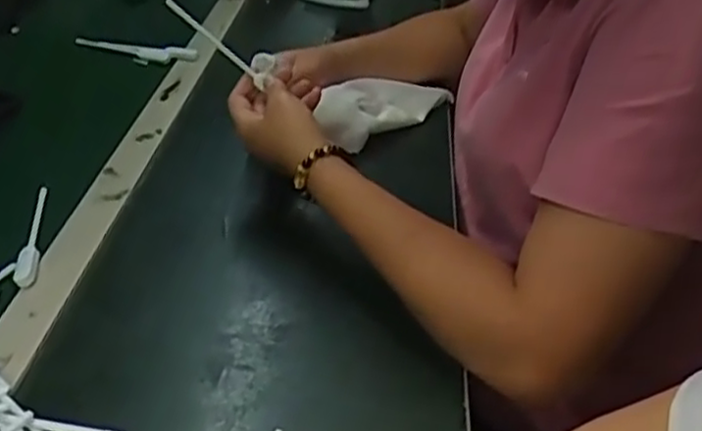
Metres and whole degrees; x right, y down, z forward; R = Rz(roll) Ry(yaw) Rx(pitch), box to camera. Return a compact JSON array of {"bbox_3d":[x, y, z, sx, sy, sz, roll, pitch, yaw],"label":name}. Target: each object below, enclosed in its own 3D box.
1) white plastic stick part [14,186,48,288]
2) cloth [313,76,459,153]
[{"bbox_3d":[-0.265,0.013,0.617,0.016,0.007,0.140,-4,36,-12],"label":"white plastic stick part"},{"bbox_3d":[0.034,-0.117,0.786,0.170,0.068,0.017,-22,13,-36],"label":"cloth"}]

